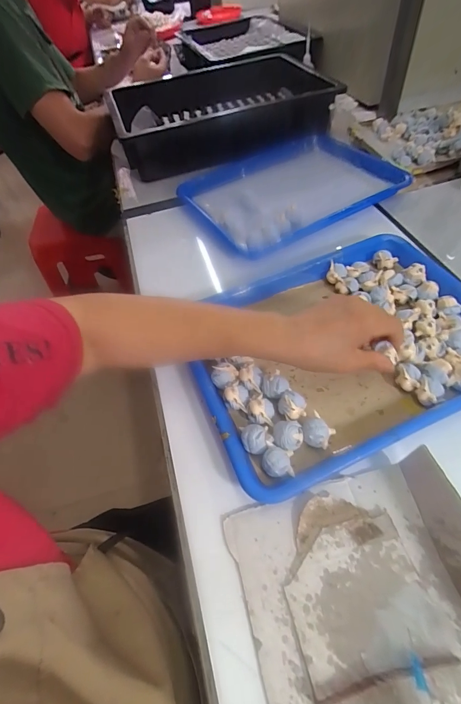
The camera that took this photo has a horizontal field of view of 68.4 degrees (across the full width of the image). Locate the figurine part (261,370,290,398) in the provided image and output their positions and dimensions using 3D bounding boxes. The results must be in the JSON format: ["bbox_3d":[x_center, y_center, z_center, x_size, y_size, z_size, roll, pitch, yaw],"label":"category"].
[{"bbox_3d":[0.046,0.037,0.353,0.026,0.025,0.025,-4,52,5],"label":"figurine part"}]

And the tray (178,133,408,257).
[{"bbox_3d":[0.094,-0.290,0.588,0.332,0.033,0.258,-29,54,-15],"label":"tray"}]

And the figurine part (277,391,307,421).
[{"bbox_3d":[0.061,0.056,0.337,0.026,0.027,0.025,5,53,12],"label":"figurine part"}]

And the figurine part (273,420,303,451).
[{"bbox_3d":[0.054,0.080,0.321,0.028,0.020,0.027,-4,52,5],"label":"figurine part"}]

